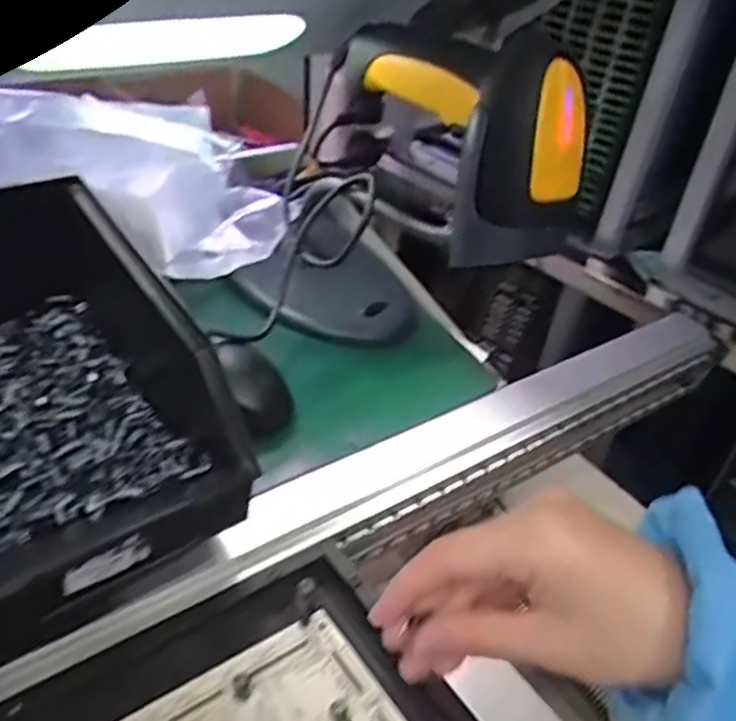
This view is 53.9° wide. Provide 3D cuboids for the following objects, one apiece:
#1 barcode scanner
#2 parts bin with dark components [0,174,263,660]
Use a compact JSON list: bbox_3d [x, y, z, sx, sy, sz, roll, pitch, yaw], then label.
[{"bbox_3d":[0.052,-0.142,0.405,0.062,0.098,0.183,-22,58,-32],"label":"barcode scanner"},{"bbox_3d":[-0.179,0.025,0.381,0.156,0.130,0.224,-21,45,-31],"label":"parts bin with dark components"}]

